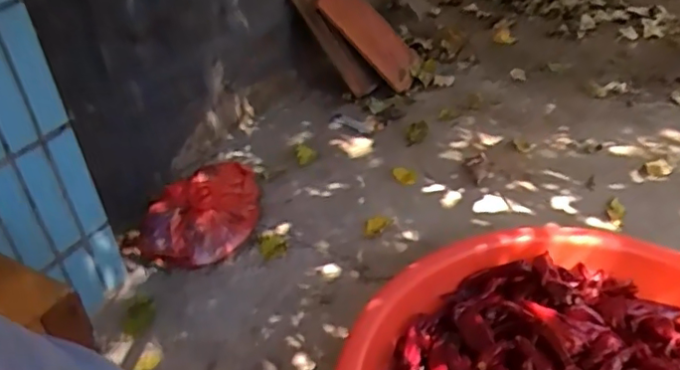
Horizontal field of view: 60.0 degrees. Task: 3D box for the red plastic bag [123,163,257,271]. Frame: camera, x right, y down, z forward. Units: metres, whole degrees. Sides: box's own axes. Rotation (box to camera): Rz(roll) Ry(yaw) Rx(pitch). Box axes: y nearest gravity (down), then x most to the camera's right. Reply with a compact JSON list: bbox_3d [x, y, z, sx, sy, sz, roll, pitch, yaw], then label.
[{"bbox_3d":[-0.287,0.067,1.233,0.312,0.121,0.166,-26,41,-26],"label":"red plastic bag"}]

